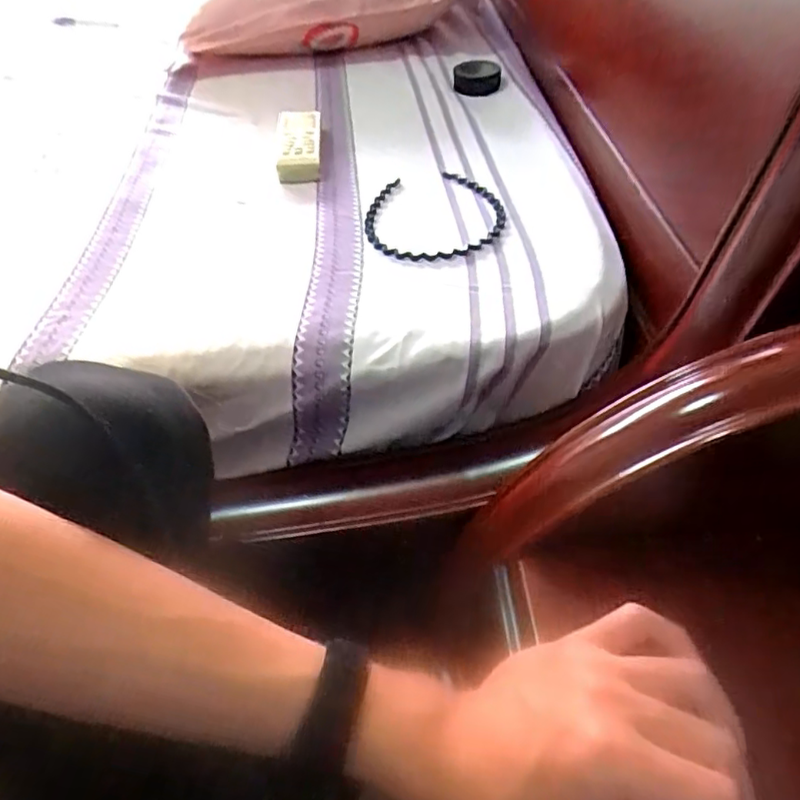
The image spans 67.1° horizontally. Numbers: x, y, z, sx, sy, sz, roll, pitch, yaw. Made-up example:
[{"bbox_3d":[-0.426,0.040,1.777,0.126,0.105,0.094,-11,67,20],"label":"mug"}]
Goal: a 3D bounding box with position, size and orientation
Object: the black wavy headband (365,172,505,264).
[{"bbox_3d":[0.031,-0.164,0.537,0.123,0.017,0.150,-6,47,-3],"label":"black wavy headband"}]

